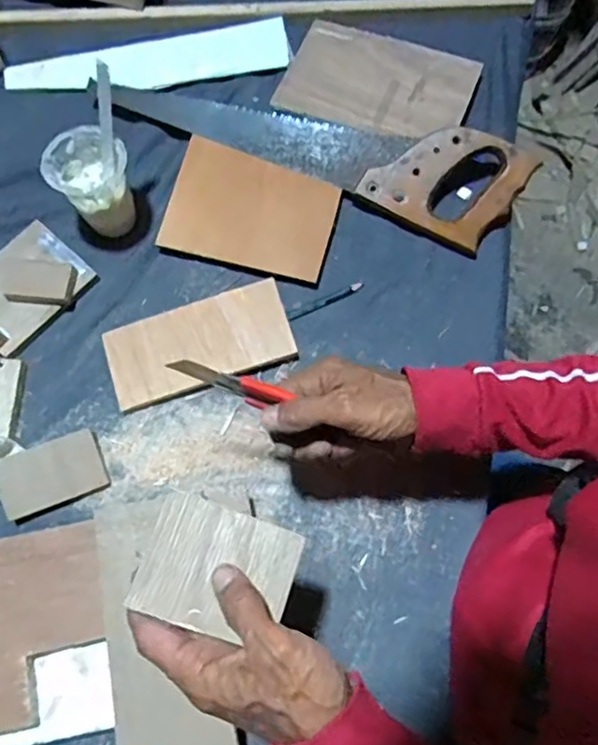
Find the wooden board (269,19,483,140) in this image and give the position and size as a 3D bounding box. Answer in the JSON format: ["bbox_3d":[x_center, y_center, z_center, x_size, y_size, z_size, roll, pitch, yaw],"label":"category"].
[{"bbox_3d":[0.083,-0.307,0.647,0.190,0.015,0.128,22,75,6],"label":"wooden board"}]

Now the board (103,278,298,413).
[{"bbox_3d":[-0.093,-0.026,0.572,0.167,0.020,0.079,-18,75,-5],"label":"board"}]

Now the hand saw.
[{"bbox_3d":[0.014,-0.243,0.607,0.419,0.039,0.093,24,76,6],"label":"hand saw"}]

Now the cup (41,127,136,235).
[{"bbox_3d":[-0.188,-0.175,0.577,0.067,0.087,0.065,0,74,0],"label":"cup"}]

